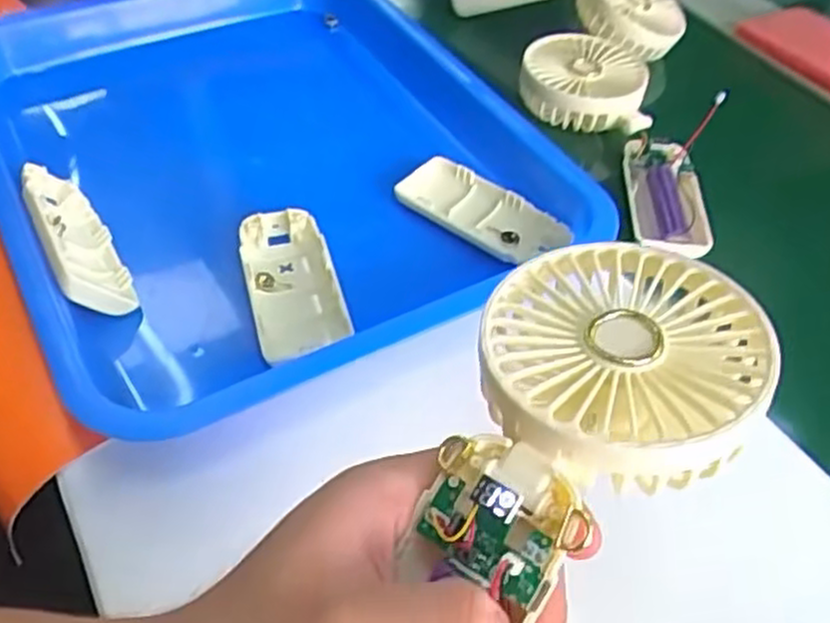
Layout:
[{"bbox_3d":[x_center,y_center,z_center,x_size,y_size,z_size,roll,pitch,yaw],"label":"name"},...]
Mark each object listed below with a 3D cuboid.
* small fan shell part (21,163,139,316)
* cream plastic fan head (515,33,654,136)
[{"bbox_3d":[-0.185,-0.038,0.420,0.022,0.052,0.101,-42,53,8],"label":"small fan shell part"},{"bbox_3d":[0.123,-0.169,0.574,0.093,0.034,0.091,5,47,-1],"label":"cream plastic fan head"}]

